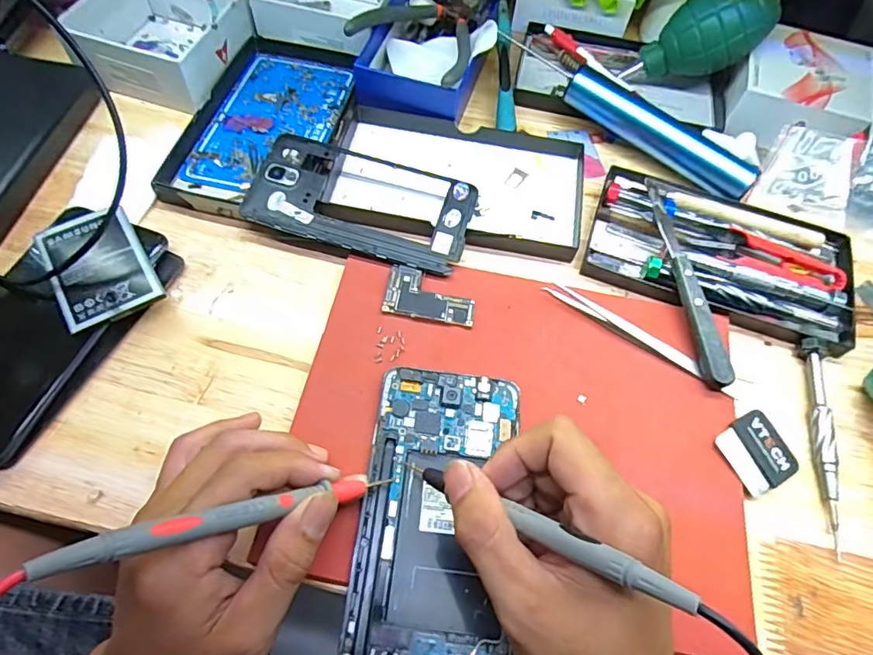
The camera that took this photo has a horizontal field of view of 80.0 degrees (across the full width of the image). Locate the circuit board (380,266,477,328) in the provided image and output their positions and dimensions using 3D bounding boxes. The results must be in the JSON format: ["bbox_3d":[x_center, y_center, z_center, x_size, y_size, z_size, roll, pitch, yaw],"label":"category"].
[{"bbox_3d":[-0.003,-0.020,0.326,0.056,0.004,0.033,11,61,2],"label":"circuit board"}]

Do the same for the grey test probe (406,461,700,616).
[{"bbox_3d":[0.031,0.078,0.214,0.010,0.009,0.148,-46,28,-25],"label":"grey test probe"}]

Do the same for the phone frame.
[{"bbox_3d":[-0.049,-0.085,0.350,0.145,0.009,0.075,17,67,3],"label":"phone frame"}]

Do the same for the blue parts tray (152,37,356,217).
[{"bbox_3d":[-0.123,-0.156,0.396,0.108,0.014,0.180,13,61,3],"label":"blue parts tray"}]

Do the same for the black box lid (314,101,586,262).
[{"bbox_3d":[0.016,-0.108,0.378,0.179,0.017,0.116,11,61,2],"label":"black box lid"}]

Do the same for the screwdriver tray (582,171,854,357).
[{"bbox_3d":[0.195,-0.052,0.352,0.172,0.019,0.103,19,62,6],"label":"screwdriver tray"}]

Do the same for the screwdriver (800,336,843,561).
[{"bbox_3d":[0.224,0.063,0.299,0.013,0.014,0.124,11,61,2],"label":"screwdriver"}]

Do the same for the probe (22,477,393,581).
[{"bbox_3d":[-0.075,0.076,0.211,0.145,0.012,0.009,3,51,-47],"label":"probe"}]

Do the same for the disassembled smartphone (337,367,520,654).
[{"bbox_3d":[0.001,0.092,0.264,0.075,0.008,0.147,7,63,1],"label":"disassembled smartphone"}]

